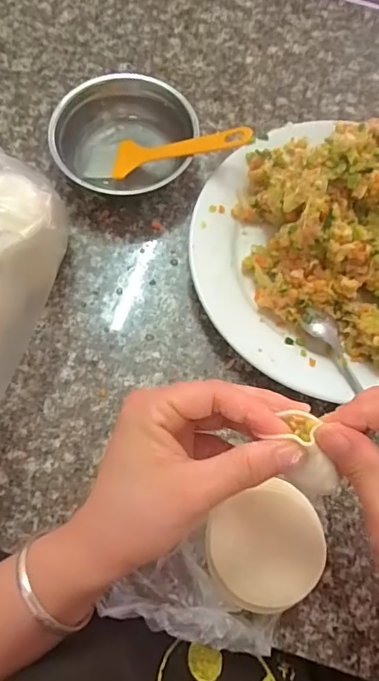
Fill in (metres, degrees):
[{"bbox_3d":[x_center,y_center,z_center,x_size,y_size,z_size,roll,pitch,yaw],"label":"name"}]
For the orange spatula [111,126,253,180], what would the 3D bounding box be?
[{"bbox_3d":[-0.007,-0.157,0.401,0.119,0.013,0.032,-3,69,20],"label":"orange spatula"}]

